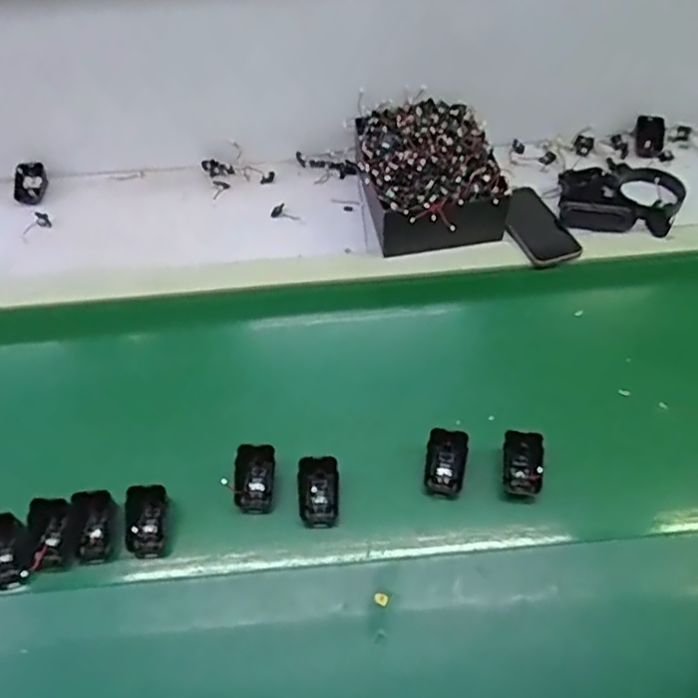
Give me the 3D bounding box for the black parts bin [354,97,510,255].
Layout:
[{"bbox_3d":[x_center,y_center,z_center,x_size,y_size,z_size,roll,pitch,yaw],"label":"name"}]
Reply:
[{"bbox_3d":[0.119,-0.258,0.947,0.187,0.089,0.255,-10,54,-4],"label":"black parts bin"}]

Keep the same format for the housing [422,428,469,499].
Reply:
[{"bbox_3d":[0.107,0.128,0.718,0.045,0.039,0.063,11,55,11],"label":"housing"}]

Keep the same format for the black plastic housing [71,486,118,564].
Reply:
[{"bbox_3d":[-0.274,0.189,0.690,0.044,0.033,0.064,-4,53,1],"label":"black plastic housing"}]

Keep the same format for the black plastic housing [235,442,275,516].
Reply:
[{"bbox_3d":[-0.105,0.146,0.718,0.044,0.039,0.069,1,54,4],"label":"black plastic housing"}]

